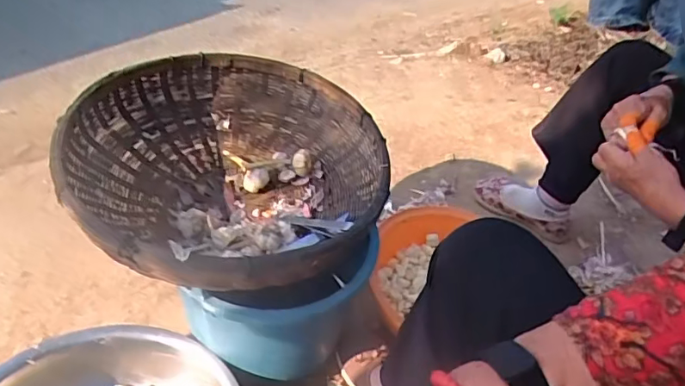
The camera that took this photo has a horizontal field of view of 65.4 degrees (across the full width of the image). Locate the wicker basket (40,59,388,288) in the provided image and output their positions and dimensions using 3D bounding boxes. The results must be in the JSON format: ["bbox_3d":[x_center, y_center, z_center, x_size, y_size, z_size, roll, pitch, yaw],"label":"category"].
[{"bbox_3d":[-0.129,-0.045,0.731,0.388,0.164,0.336,25,42,26],"label":"wicker basket"}]

